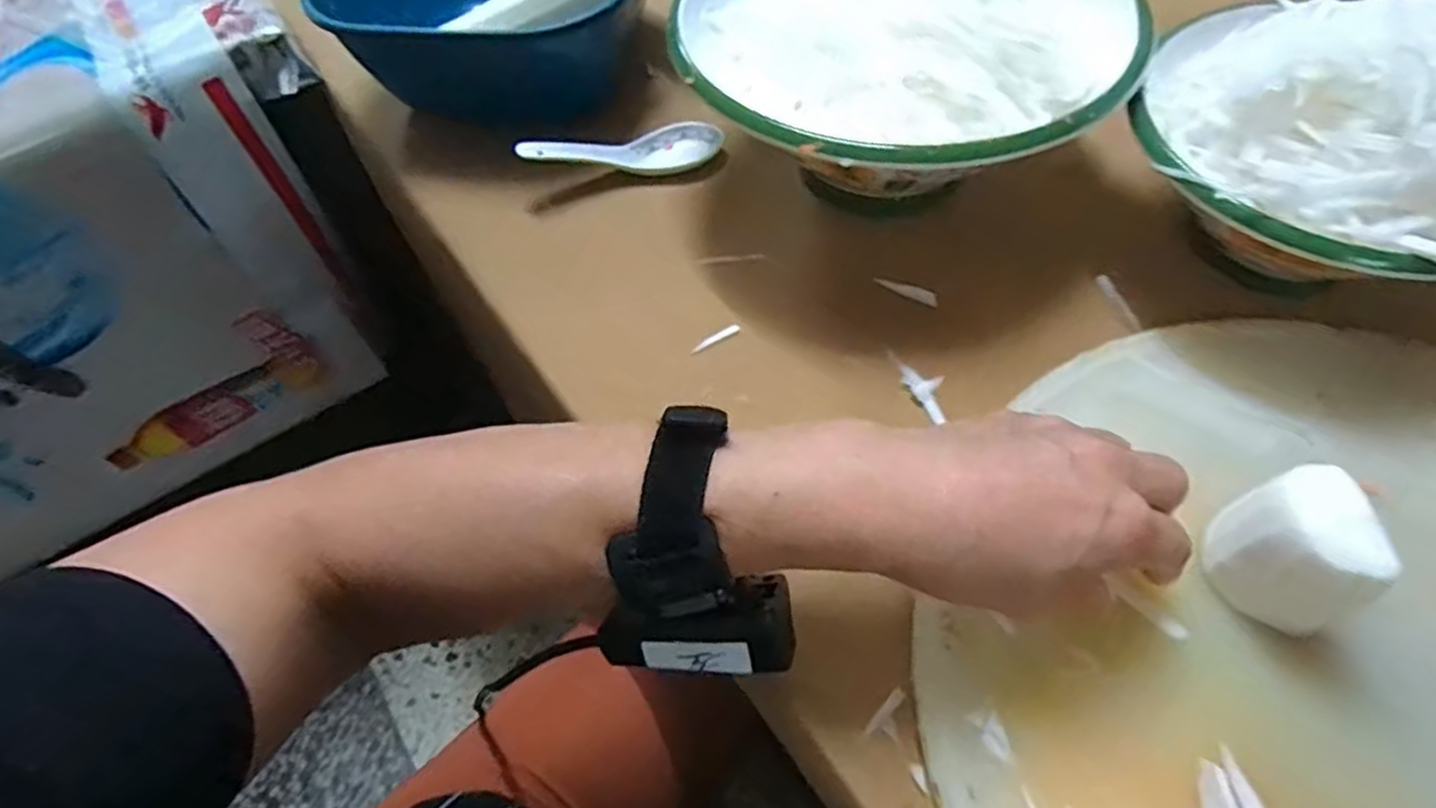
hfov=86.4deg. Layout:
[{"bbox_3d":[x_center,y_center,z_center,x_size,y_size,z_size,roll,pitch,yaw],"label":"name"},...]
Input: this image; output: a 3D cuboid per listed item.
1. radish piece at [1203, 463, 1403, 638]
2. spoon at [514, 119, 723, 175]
[{"bbox_3d":[0.212,0.056,0.286,0.036,0.053,0.049,-5,56,2],"label":"radish piece"},{"bbox_3d":[-0.060,-0.158,0.475,0.124,0.021,0.036,-11,57,-21],"label":"spoon"}]

